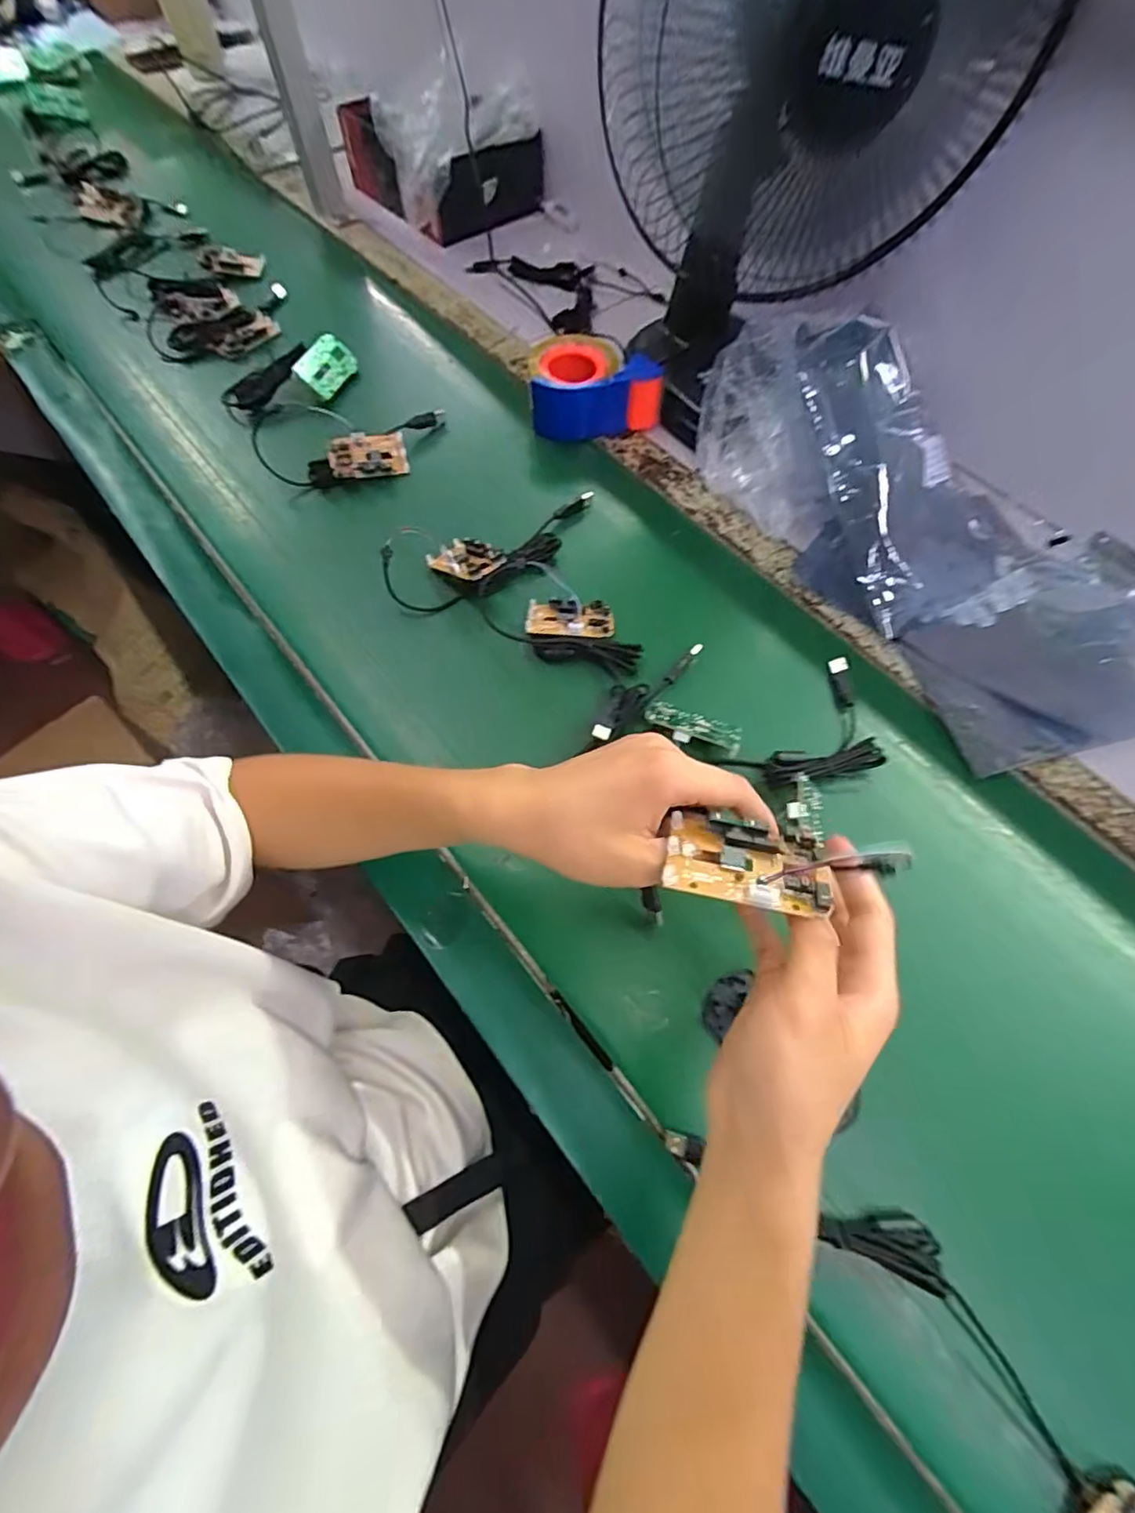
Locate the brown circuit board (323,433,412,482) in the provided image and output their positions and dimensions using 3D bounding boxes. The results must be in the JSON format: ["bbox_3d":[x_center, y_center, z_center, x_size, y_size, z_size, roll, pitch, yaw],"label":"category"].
[{"bbox_3d":[-0.213,-0.321,0.629,0.079,0.012,0.045,-14,96,-13],"label":"brown circuit board"}]

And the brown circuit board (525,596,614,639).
[{"bbox_3d":[0.003,-0.125,0.539,0.078,0.013,0.041,5,66,1],"label":"brown circuit board"}]

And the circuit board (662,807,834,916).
[{"bbox_3d":[0.086,0.051,0.287,0.074,0.012,0.044,11,47,11],"label":"circuit board"}]

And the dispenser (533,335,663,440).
[{"bbox_3d":[0.029,-0.414,0.653,0.139,0.070,0.118,-3,66,-2],"label":"dispenser"}]

